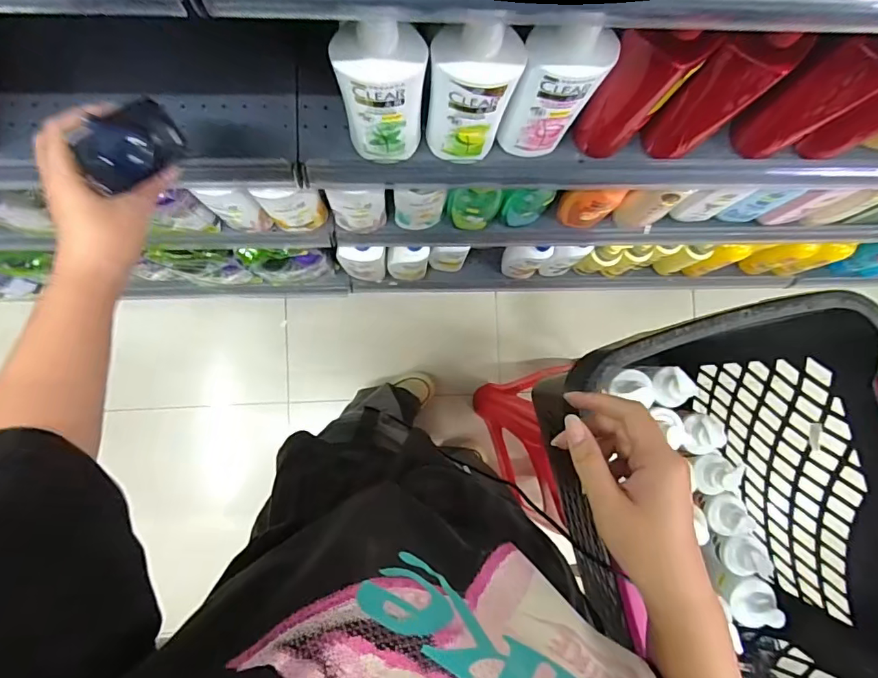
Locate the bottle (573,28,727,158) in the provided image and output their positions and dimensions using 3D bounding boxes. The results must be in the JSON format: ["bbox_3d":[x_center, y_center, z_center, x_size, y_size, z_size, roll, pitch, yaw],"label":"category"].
[{"bbox_3d":[0.214,-0.269,0.547,0.074,0.207,0.054,-18,88,-6],"label":"bottle"}]

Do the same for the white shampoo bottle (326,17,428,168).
[{"bbox_3d":[-0.060,-0.251,0.520,0.085,0.205,0.046,4,86,-4],"label":"white shampoo bottle"}]

